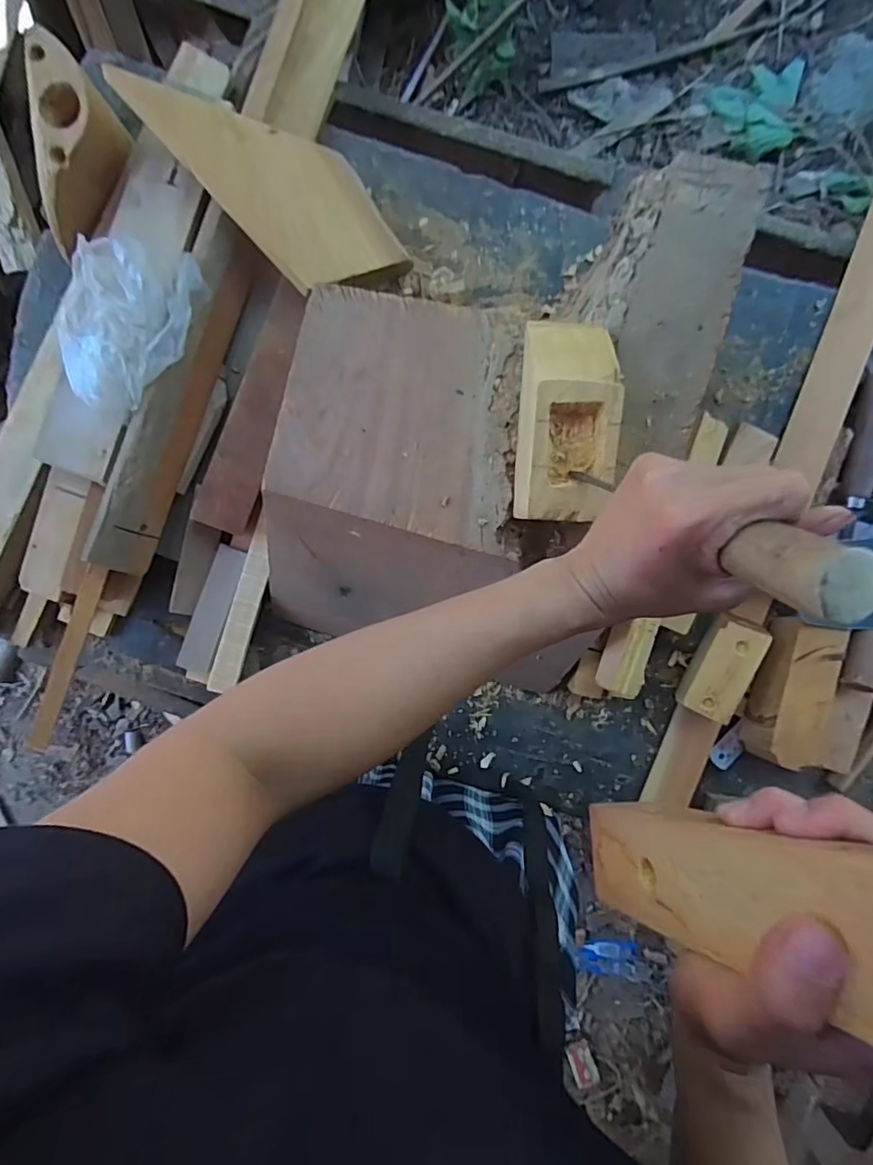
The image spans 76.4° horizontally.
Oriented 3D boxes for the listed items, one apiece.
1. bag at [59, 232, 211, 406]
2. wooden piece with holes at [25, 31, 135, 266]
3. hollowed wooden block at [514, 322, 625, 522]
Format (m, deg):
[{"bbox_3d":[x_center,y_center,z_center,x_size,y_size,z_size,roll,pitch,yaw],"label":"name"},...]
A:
[{"bbox_3d":[-0.275,-0.228,0.491,0.105,0.033,0.147,18,96,-1],"label":"bag"},{"bbox_3d":[-0.324,-0.392,0.506,0.055,0.064,0.160,0,96,1],"label":"wooden piece with holes"},{"bbox_3d":[0.100,-0.122,0.422,0.070,0.049,0.148,4,96,0],"label":"hollowed wooden block"}]

